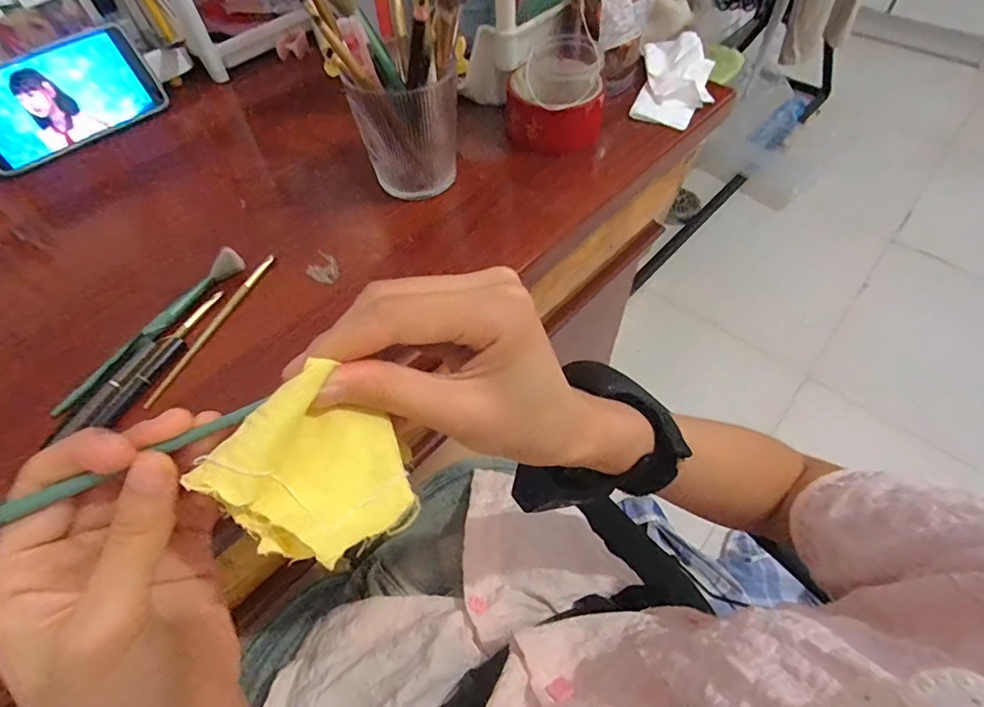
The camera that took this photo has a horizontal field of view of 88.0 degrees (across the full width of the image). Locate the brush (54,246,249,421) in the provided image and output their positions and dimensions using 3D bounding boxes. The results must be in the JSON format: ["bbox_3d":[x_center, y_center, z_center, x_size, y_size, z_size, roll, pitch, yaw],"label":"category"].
[{"bbox_3d":[-0.238,-0.019,0.361,0.018,0.019,0.156,28,61,20],"label":"brush"}]

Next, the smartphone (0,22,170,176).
[{"bbox_3d":[-0.404,-0.239,0.479,0.165,0.079,0.007,-41,48,-23],"label":"smartphone"}]

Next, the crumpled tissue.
[{"bbox_3d":[0.187,-0.278,0.519,0.070,0.033,0.133,12,57,11],"label":"crumpled tissue"}]

